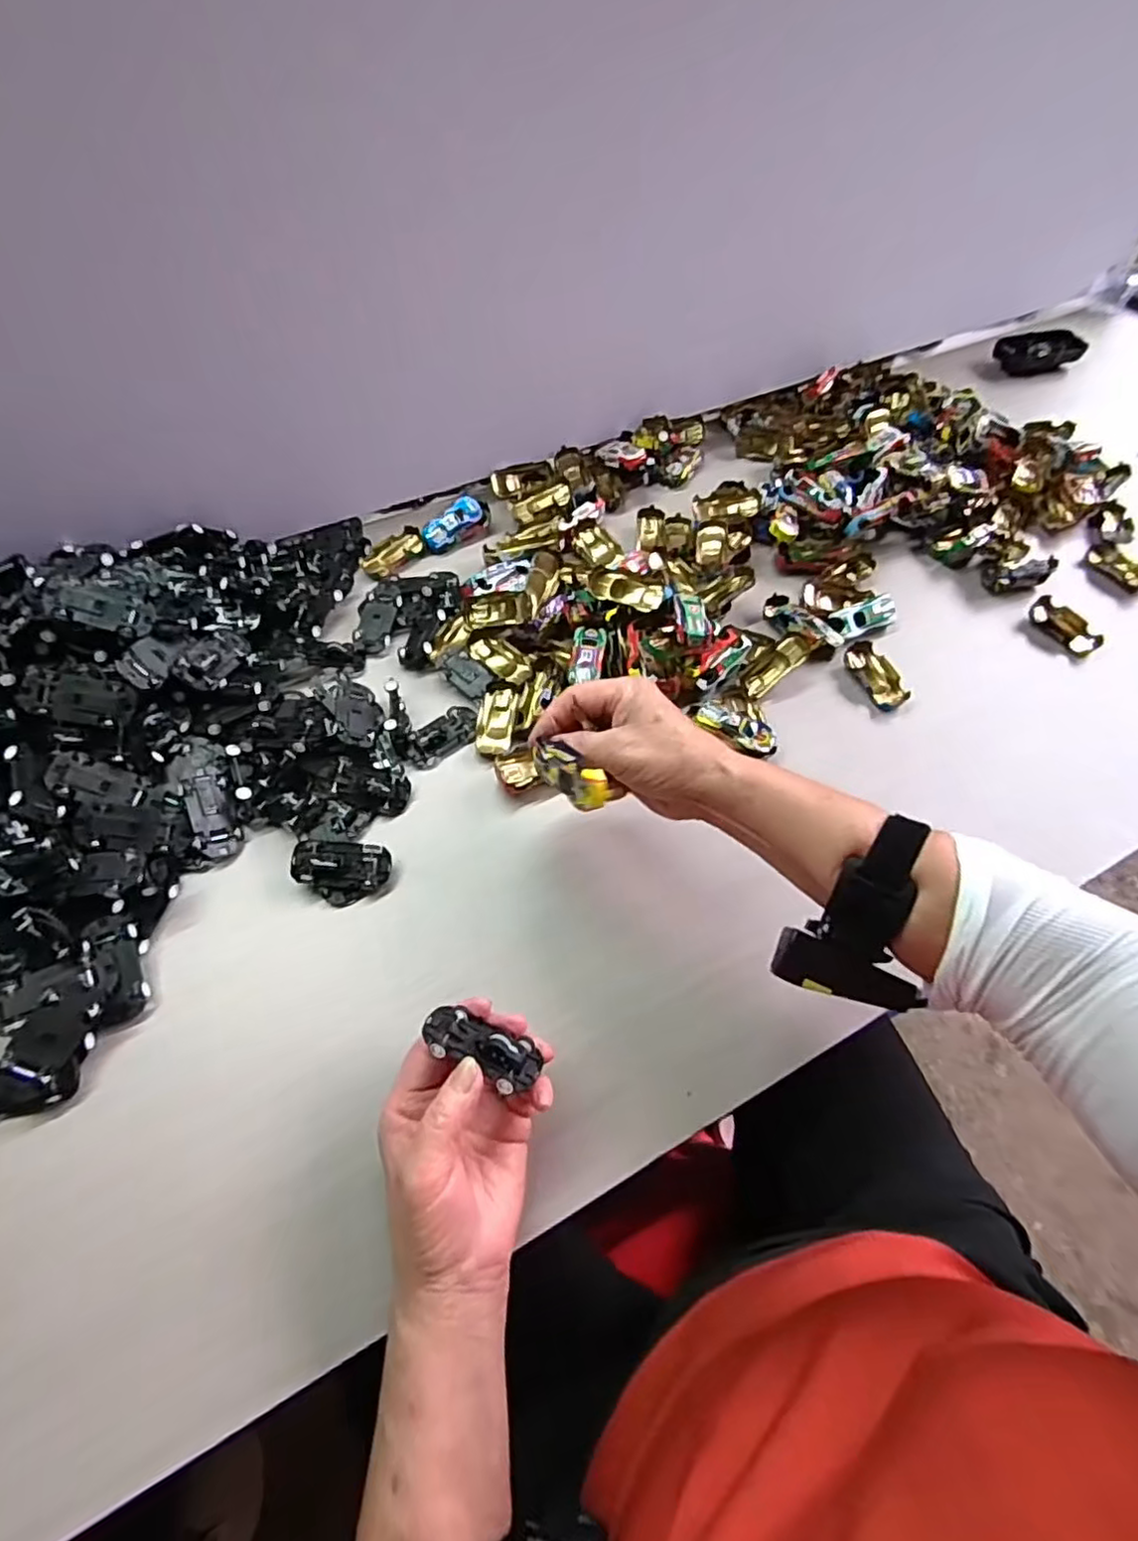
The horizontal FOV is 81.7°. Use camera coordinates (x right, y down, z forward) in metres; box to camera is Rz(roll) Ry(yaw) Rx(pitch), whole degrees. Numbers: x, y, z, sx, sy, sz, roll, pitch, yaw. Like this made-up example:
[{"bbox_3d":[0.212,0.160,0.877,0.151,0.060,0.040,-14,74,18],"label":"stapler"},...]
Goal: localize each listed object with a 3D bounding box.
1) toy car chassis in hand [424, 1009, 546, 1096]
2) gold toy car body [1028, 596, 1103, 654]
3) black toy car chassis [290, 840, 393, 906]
[{"bbox_3d":[-0.047,0.147,0.348,0.062,0.010,0.025,26,65,9],"label":"toy car chassis in hand"},{"bbox_3d":[0.445,-0.130,0.593,0.031,0.016,0.064,-29,64,-18],"label":"gold toy car body"},{"bbox_3d":[-0.156,0.069,0.451,0.064,0.023,0.041,0,59,-2],"label":"black toy car chassis"}]

